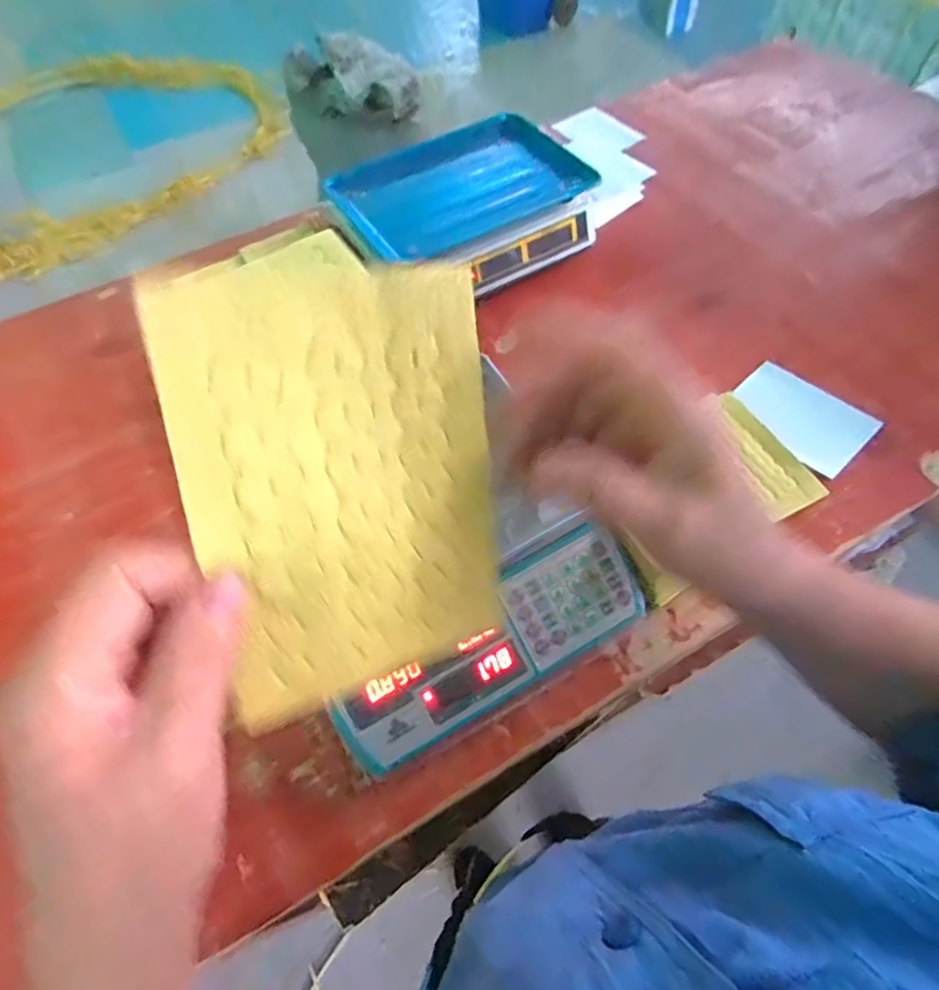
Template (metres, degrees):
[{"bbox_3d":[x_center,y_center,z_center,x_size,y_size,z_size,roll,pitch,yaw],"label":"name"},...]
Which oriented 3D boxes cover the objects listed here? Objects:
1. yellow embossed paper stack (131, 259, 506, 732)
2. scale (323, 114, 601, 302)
[{"bbox_3d":[-0.041,-0.001,0.211,0.117,0.161,0.006,-16,21,-31],"label":"yellow embossed paper stack"},{"bbox_3d":[-0.016,-0.413,0.802,0.333,0.095,0.272,-30,63,-14],"label":"scale"}]

